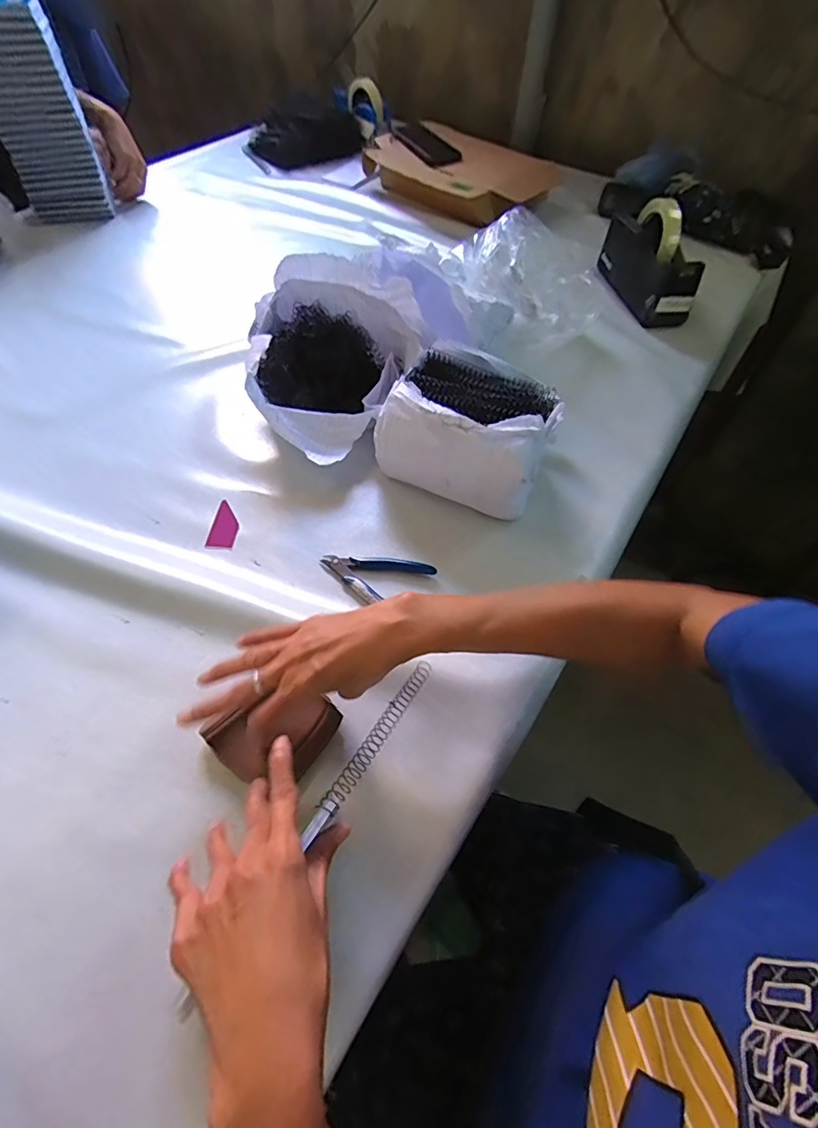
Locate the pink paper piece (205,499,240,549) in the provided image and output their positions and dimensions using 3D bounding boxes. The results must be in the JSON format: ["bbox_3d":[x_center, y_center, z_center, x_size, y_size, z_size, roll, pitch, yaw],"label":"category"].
[{"bbox_3d":[-0.203,-0.044,0.550,0.031,0.004,0.065,4,55,2],"label":"pink paper piece"}]

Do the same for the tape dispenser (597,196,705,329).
[{"bbox_3d":[0.392,-0.500,0.798,0.082,0.115,0.200,-6,55,-5],"label":"tape dispenser"}]

